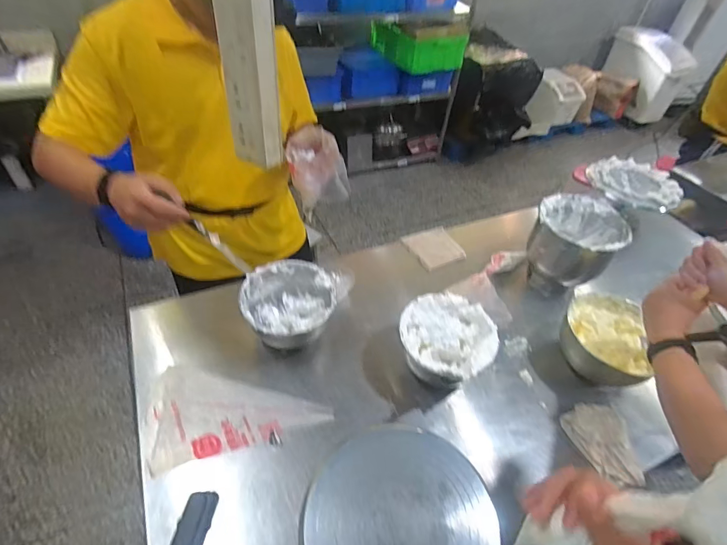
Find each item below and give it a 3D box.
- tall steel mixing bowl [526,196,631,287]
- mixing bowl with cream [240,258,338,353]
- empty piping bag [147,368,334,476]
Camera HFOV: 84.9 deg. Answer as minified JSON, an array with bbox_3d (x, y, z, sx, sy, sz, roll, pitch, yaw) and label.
[{"bbox_3d":[0.572,-0.081,1.099,0.195,0.178,0.208,3,45,-3],"label":"tall steel mixing bowl"},{"bbox_3d":[-0.176,0.086,0.943,0.201,0.137,0.198,3,45,-3],"label":"mixing bowl with cream"},{"bbox_3d":[-0.262,0.268,0.839,0.337,0.014,0.212,-10,47,-15],"label":"empty piping bag"}]

